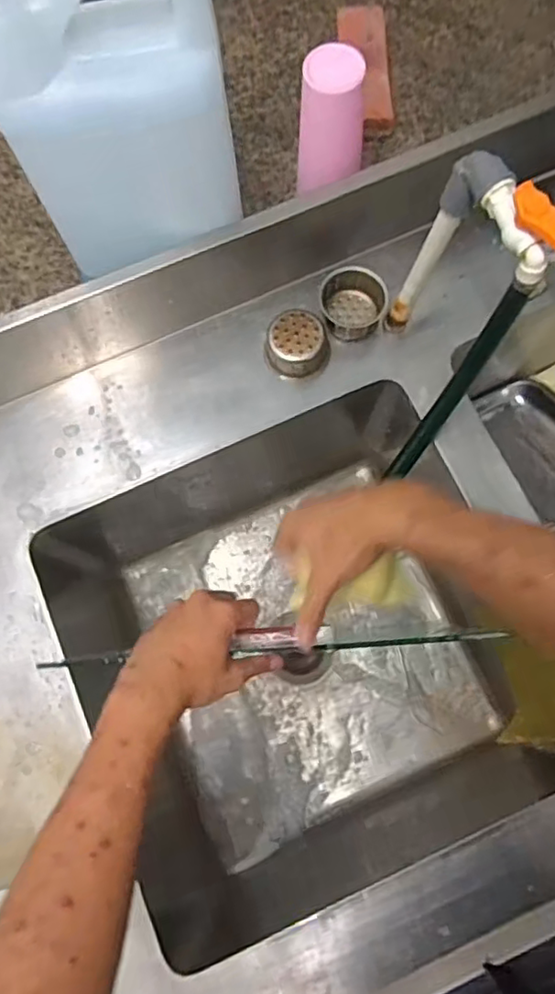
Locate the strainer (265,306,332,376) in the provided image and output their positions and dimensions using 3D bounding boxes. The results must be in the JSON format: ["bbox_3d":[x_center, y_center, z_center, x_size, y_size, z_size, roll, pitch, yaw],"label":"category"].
[{"bbox_3d":[0.024,-0.172,0.677,0.067,0.041,0.069,0,76,1],"label":"strainer"}]

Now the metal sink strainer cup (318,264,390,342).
[{"bbox_3d":[0.086,-0.222,0.689,0.074,0.042,0.074,0,76,1],"label":"metal sink strainer cup"}]

